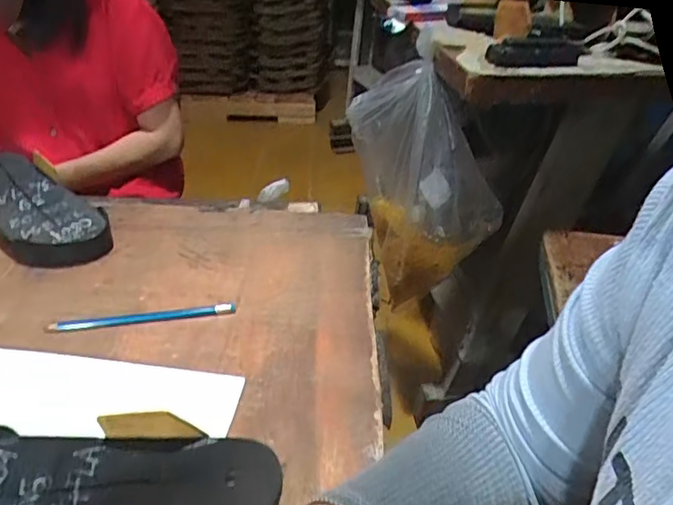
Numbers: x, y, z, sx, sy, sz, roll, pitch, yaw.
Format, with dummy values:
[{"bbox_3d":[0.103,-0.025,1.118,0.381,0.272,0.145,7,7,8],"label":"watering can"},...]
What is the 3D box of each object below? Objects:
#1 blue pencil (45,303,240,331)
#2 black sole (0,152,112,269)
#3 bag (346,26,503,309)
[{"bbox_3d":[-0.183,0.062,0.544,0.167,0.009,0.013,-6,35,-16],"label":"blue pencil"},{"bbox_3d":[-0.365,-0.058,0.683,0.109,0.049,0.246,-23,40,-33],"label":"black sole"},{"bbox_3d":[0.148,-0.141,0.987,0.195,0.370,0.220,-16,36,-25],"label":"bag"}]

